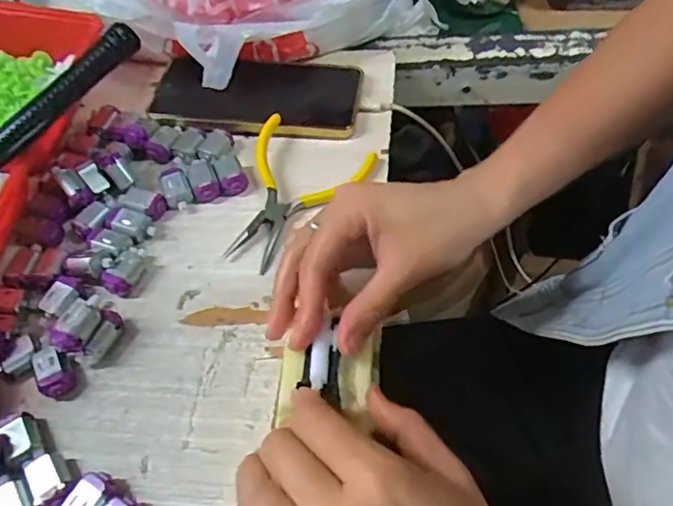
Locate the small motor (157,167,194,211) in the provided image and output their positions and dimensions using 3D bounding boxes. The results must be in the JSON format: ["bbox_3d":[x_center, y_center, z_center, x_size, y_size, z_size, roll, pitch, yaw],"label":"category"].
[{"bbox_3d":[-0.114,-0.046,0.410,0.019,0.013,0.028,-25,56,-13],"label":"small motor"}]

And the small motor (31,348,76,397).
[{"bbox_3d":[-0.163,0.068,0.334,0.018,0.012,0.029,-24,56,-12],"label":"small motor"}]

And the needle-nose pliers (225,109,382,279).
[{"bbox_3d":[-0.036,-0.042,0.400,0.086,0.020,0.114,22,59,19],"label":"needle-nose pliers"}]

